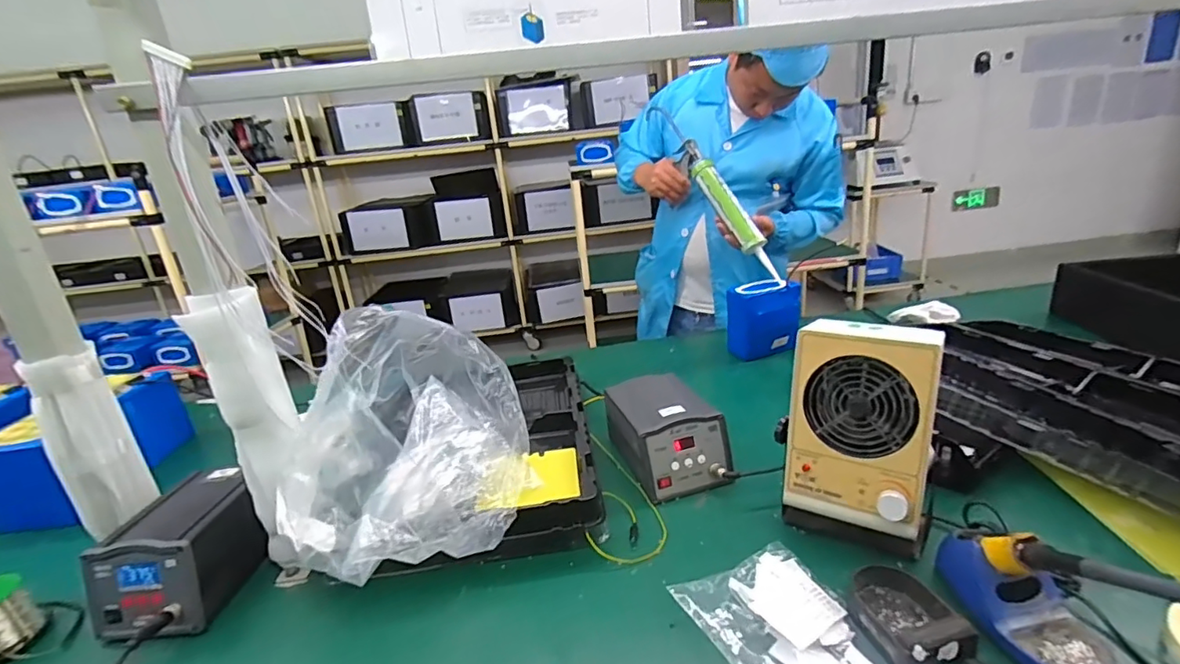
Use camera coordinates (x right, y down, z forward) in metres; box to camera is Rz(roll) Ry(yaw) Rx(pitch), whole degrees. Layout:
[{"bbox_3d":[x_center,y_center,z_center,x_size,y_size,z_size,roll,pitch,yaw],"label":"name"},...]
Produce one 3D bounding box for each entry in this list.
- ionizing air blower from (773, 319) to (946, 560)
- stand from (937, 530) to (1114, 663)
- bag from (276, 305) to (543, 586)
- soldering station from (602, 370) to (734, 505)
[{"bbox_3d":[0.314,0.114,0.625,0.148,0.246,0.118,9,25,37],"label":"ionizing air blower"},{"bbox_3d":[0.409,0.242,0.508,0.085,0.082,0.152,-8,20,-5],"label":"stand"},{"bbox_3d":[-0.219,0.102,0.671,0.258,0.244,0.313,-11,21,-13],"label":"bag"},{"bbox_3d":[0.113,0.153,0.817,0.132,0.103,0.202,-11,21,-13],"label":"soldering station"}]

